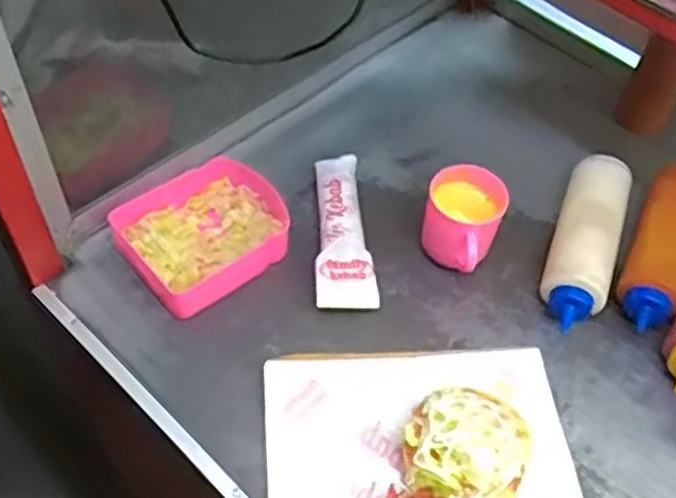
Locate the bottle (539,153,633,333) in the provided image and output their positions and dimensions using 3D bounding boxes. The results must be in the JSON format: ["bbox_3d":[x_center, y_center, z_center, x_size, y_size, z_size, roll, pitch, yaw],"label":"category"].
[{"bbox_3d":[0.245,-0.007,0.733,0.059,0.059,0.191,18,55,10],"label":"bottle"}]

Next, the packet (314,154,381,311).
[{"bbox_3d":[0.001,-0.020,0.738,0.059,0.026,0.182,-3,54,-6],"label":"packet"}]

